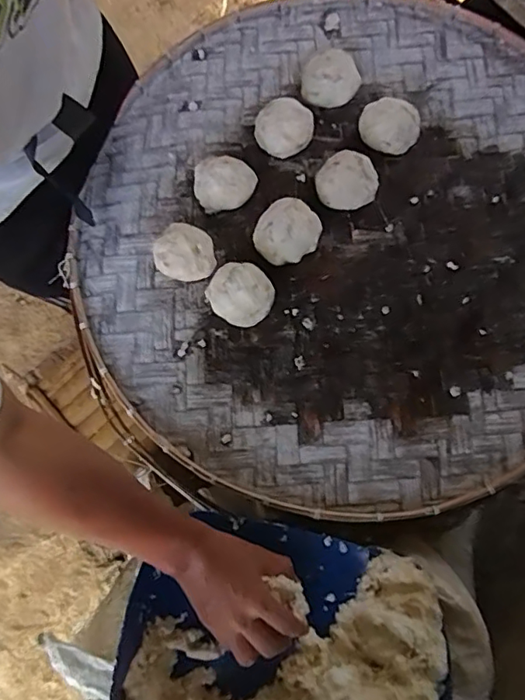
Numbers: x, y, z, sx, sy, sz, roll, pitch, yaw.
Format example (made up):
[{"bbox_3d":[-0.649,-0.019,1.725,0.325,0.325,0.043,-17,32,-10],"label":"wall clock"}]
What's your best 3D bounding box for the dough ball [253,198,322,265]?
[{"bbox_3d":[0.031,-0.149,0.665,0.084,0.048,0.074,-41,78,-10],"label":"dough ball"}]

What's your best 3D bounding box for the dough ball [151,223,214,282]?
[{"bbox_3d":[-0.097,-0.122,0.659,0.082,0.046,0.071,13,75,4],"label":"dough ball"}]

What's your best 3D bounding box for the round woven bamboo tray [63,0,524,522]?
[{"bbox_3d":[0.120,-0.160,0.669,0.690,0.052,0.690,0,75,1],"label":"round woven bamboo tray"}]

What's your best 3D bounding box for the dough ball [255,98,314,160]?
[{"bbox_3d":[0.029,-0.299,0.705,0.076,0.043,0.077,2,75,1],"label":"dough ball"}]

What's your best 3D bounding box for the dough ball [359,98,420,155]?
[{"bbox_3d":[0.171,-0.302,0.710,0.078,0.034,0.070,17,76,5],"label":"dough ball"}]

